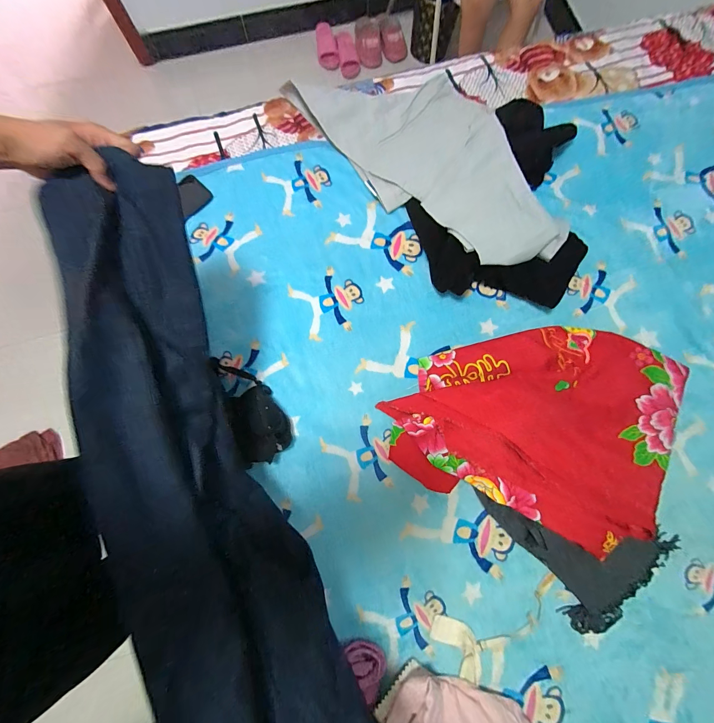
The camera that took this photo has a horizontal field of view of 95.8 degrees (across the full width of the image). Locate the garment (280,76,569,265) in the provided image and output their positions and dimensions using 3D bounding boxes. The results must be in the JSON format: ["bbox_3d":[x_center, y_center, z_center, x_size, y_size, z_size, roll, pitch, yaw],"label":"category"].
[{"bbox_3d":[0.180,-0.489,0.737,0.333,0.091,0.701,-38,79,-9],"label":"garment"}]

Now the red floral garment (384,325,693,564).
[{"bbox_3d":[0.343,0.095,0.629,0.526,0.072,0.410,21,77,5],"label":"red floral garment"}]

